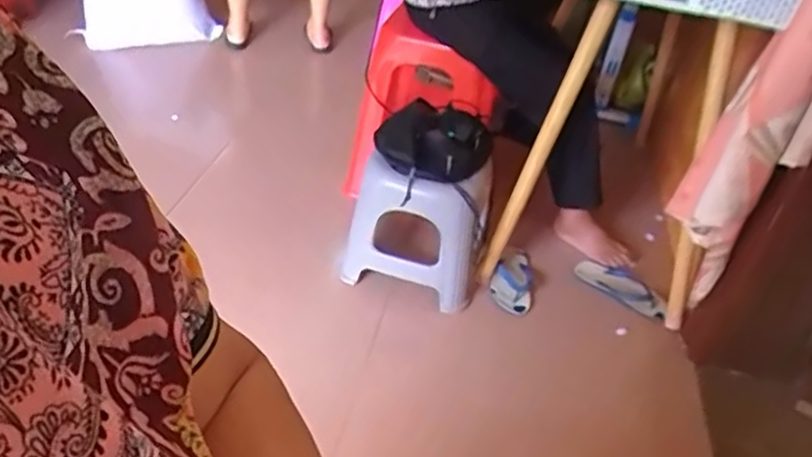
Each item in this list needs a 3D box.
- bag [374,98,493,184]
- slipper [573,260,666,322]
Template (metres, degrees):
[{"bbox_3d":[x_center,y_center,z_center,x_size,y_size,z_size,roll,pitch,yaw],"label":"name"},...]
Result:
[{"bbox_3d":[0.056,-0.192,1.407,0.246,0.081,0.217,15,38,11],"label":"bag"},{"bbox_3d":[0.555,0.147,1.647,0.241,0.034,0.102,33,45,30],"label":"slipper"}]

